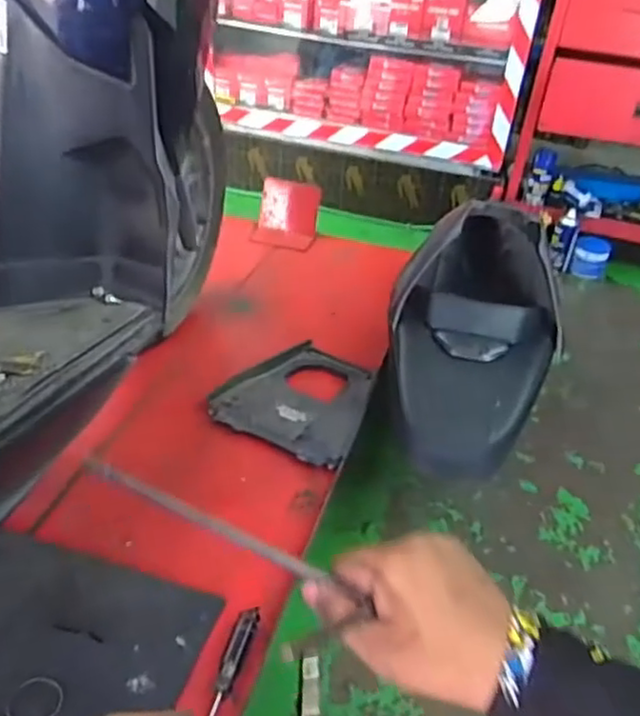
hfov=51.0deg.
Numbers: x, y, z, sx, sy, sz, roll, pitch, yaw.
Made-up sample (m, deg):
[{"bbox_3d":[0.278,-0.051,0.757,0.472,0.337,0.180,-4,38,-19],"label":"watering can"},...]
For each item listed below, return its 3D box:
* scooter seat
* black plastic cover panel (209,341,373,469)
[{"bbox_3d":[0.263,-0.087,1.136,0.286,0.233,0.569,18,37,15],"label":"scooter seat"},{"bbox_3d":[-0.037,0.060,1.164,0.239,0.036,0.280,18,37,15],"label":"black plastic cover panel"}]

